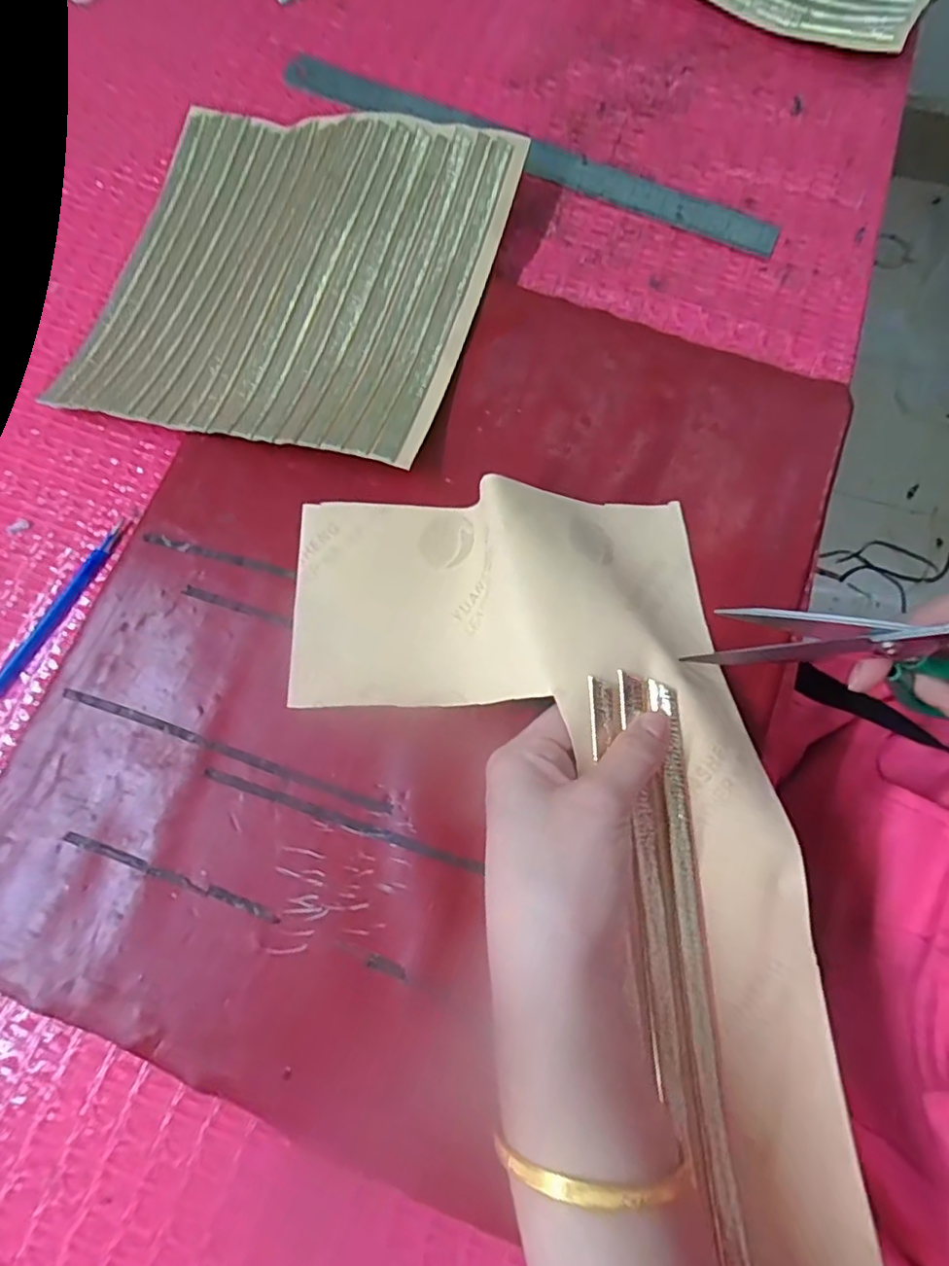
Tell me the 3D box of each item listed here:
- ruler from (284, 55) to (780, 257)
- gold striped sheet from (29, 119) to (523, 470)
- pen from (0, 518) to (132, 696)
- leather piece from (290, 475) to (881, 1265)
[{"bbox_3d":[0.025,-0.287,0.352,0.315,0.005,0.030,26,78,6],"label":"ruler"},{"bbox_3d":[-0.097,-0.196,0.320,0.201,0.036,0.213,14,77,3],"label":"gold striped sheet"},{"bbox_3d":[-0.207,-0.014,0.295,0.009,0.004,0.104,30,78,6],"label":"pen"},{"bbox_3d":[0.059,0.054,0.235,0.175,0.035,0.332,-32,74,-8],"label":"leather piece"}]

